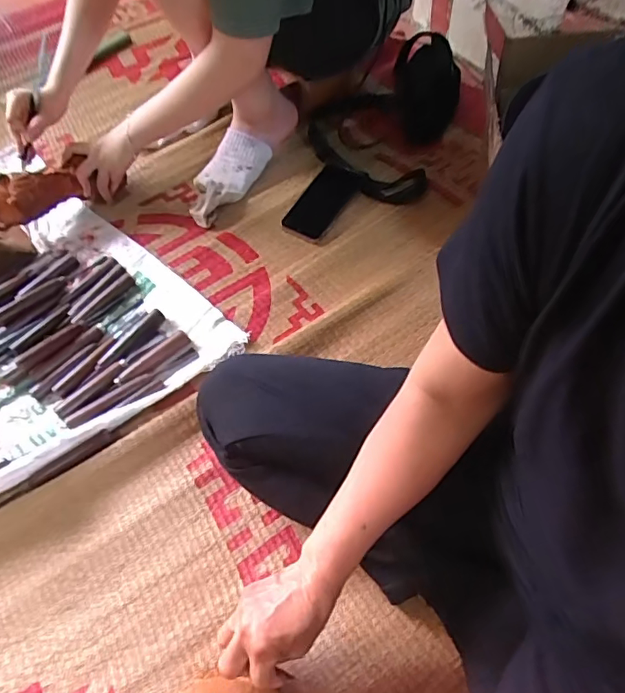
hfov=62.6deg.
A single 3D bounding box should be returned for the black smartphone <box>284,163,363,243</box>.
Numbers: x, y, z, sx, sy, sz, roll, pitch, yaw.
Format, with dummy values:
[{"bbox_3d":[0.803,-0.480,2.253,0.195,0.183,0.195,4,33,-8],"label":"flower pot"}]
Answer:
[{"bbox_3d":[0.019,-0.242,0.857,0.081,0.017,0.156,27,65,17],"label":"black smartphone"}]

